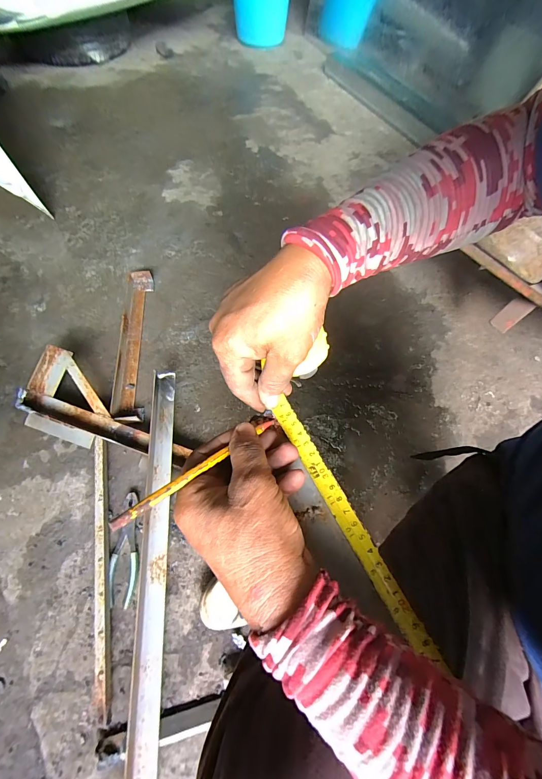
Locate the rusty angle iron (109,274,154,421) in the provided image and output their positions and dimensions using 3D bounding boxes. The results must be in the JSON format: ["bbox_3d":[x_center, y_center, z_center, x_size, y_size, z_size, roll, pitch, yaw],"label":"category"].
[{"bbox_3d":[-0.368,-0.140,0.844,0.075,0.032,0.483,-6,62,-4],"label":"rusty angle iron"}]

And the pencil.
[{"bbox_3d":[-0.047,0.055,0.231,0.141,0.004,0.008,-29,65,-39],"label":"pencil"}]

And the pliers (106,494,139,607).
[{"bbox_3d":[-0.284,0.309,0.618,0.052,0.016,0.198,-2,62,-2],"label":"pliers"}]

